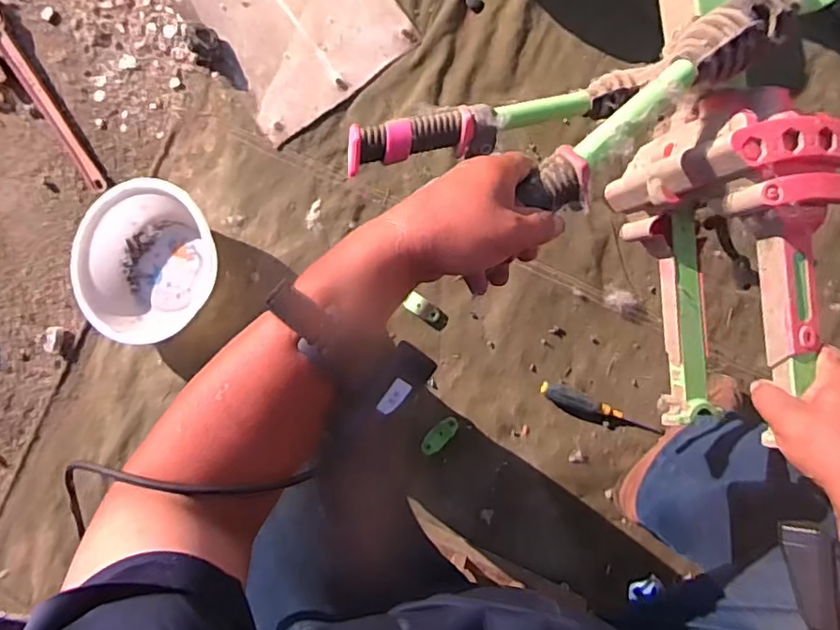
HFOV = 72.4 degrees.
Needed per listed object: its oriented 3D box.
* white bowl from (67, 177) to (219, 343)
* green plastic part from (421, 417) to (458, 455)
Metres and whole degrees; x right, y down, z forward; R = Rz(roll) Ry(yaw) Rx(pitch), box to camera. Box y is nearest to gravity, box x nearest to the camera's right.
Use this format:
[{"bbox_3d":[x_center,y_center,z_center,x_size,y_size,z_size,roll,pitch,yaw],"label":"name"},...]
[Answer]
[{"bbox_3d":[-0.459,-0.087,0.951,0.227,0.073,0.269,16,92,16],"label":"white bowl"},{"bbox_3d":[0.032,0.199,0.944,0.074,0.011,0.029,-43,89,4],"label":"green plastic part"}]

